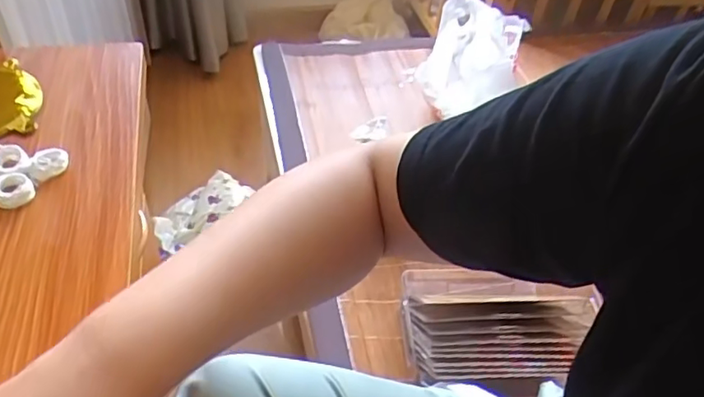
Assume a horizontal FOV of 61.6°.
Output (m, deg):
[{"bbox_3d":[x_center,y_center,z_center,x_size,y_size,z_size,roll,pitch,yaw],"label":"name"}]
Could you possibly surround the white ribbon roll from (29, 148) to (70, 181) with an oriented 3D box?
[{"bbox_3d":[-0.246,-0.029,0.478,0.030,0.008,0.026,-17,48,-21],"label":"white ribbon roll"}]

